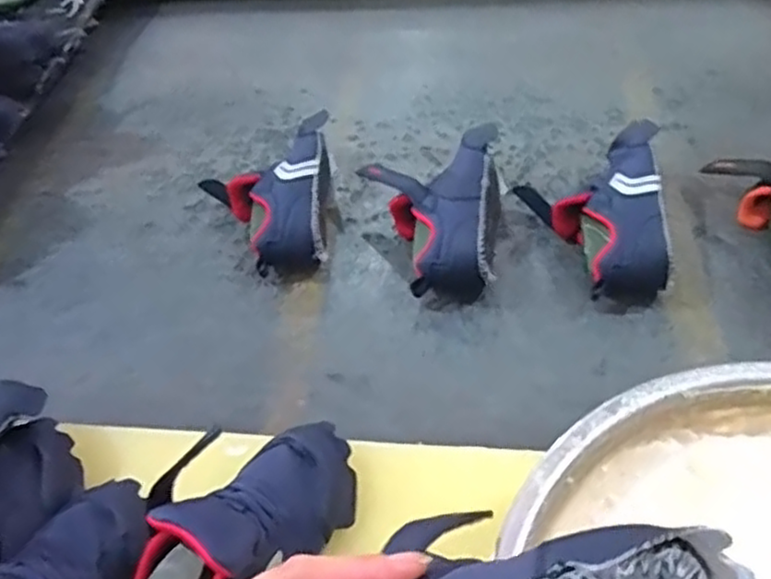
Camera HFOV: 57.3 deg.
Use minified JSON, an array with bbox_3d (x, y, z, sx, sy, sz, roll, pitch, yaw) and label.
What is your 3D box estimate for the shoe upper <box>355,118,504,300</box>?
[{"bbox_3d":[0.058,-0.070,0.682,0.124,0.071,0.167,-10,49,-4],"label":"shoe upper"}]

